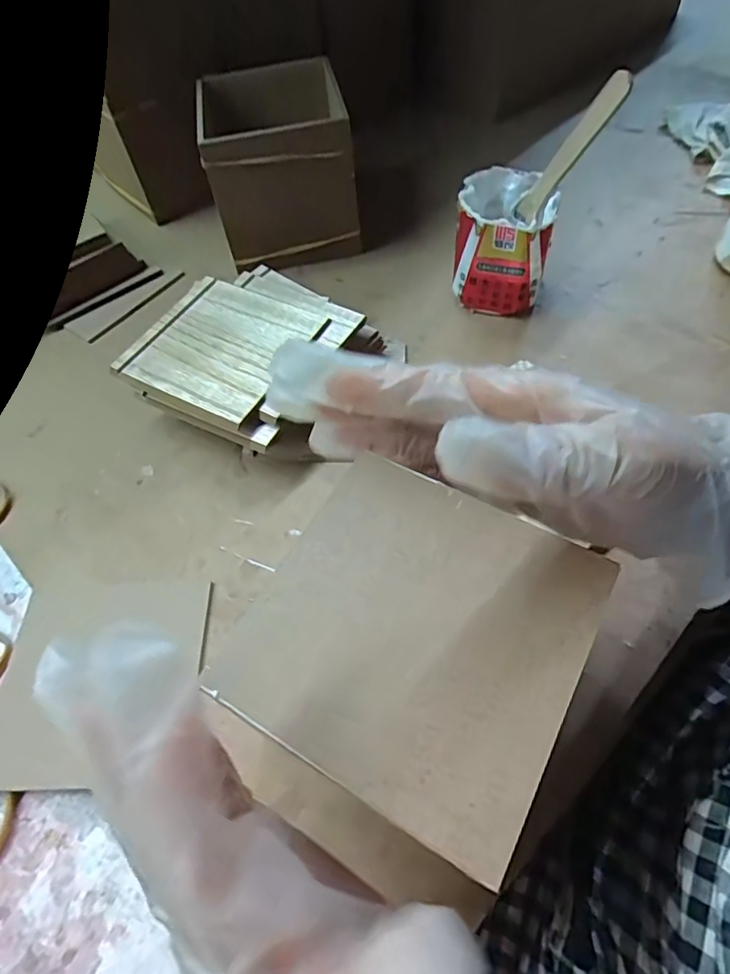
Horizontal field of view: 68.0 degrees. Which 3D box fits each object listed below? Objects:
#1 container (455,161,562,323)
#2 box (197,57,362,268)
[{"bbox_3d":[0.101,-0.179,0.404,0.064,0.082,0.066,11,59,10],"label":"container"},{"bbox_3d":[-0.068,-0.260,0.448,0.108,0.113,0.107,-10,58,-3],"label":"box"}]

